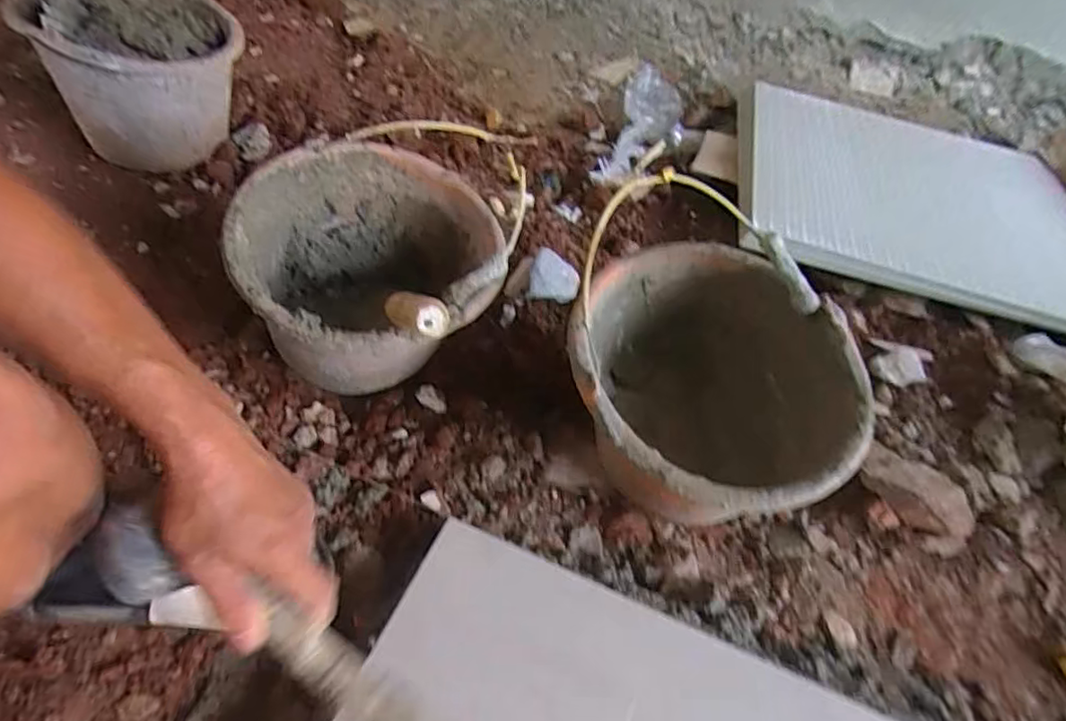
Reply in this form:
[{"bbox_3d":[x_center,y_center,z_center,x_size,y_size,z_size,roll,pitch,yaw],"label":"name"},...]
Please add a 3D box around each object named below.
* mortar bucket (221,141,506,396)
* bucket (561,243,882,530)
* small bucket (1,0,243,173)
[{"bbox_3d":[-0.169,-0.080,0.687,0.265,0.220,0.268,2,48,-7],"label":"mortar bucket"},{"bbox_3d":[0.162,0.039,0.605,0.243,0.177,0.275,-28,58,-29],"label":"bucket"},{"bbox_3d":[-0.564,-0.429,0.915,0.249,0.220,0.259,-14,52,-21],"label":"small bucket"}]

